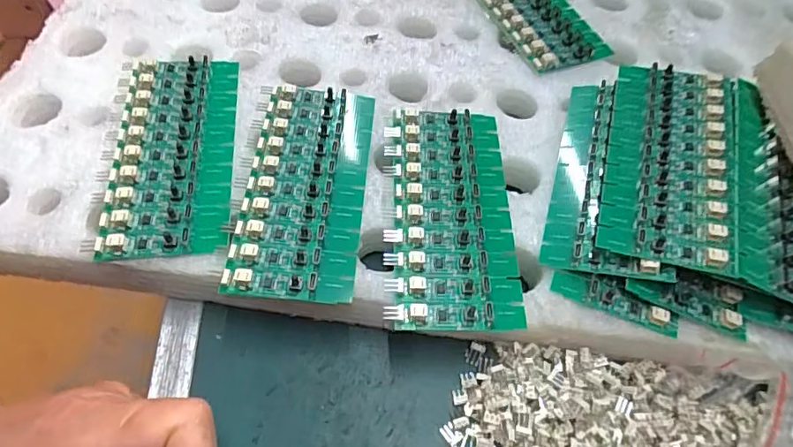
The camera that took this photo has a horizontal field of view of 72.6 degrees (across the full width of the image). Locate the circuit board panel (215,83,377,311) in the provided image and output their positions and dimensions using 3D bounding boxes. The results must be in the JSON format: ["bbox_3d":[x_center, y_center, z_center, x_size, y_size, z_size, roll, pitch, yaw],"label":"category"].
[{"bbox_3d":[-0.050,-0.024,0.291,0.066,0.005,0.137,3,55,-2],"label":"circuit board panel"}]

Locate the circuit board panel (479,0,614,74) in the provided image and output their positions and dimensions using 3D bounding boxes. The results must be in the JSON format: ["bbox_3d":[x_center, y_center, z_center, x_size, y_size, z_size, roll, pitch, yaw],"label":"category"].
[{"bbox_3d":[0.095,-0.161,0.395,0.063,0.010,0.135,-16,58,-15],"label":"circuit board panel"}]

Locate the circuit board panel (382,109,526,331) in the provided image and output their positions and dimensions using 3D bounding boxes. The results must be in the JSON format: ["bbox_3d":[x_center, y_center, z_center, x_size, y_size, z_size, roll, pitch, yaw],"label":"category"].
[{"bbox_3d":[0.028,-0.008,0.290,0.067,0.009,0.137,1,55,-3],"label":"circuit board panel"}]

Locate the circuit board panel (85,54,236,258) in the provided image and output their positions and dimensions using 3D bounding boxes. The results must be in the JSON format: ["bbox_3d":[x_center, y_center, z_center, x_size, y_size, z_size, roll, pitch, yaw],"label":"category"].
[{"bbox_3d":[-0.125,-0.044,0.297,0.066,0.006,0.138,-4,56,-6],"label":"circuit board panel"}]

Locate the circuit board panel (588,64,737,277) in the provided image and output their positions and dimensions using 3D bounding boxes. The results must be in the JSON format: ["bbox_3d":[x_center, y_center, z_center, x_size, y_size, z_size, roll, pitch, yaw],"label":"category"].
[{"bbox_3d":[0.147,-0.036,0.290,0.061,0.015,0.135,17,56,8],"label":"circuit board panel"}]

